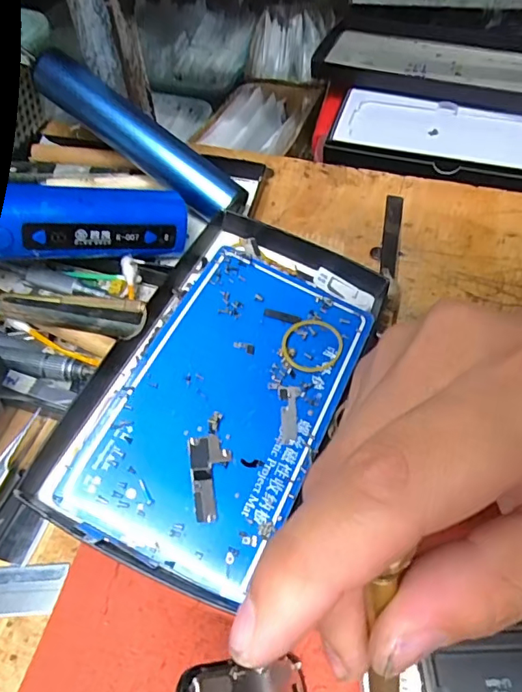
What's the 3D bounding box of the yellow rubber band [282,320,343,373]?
[{"bbox_3d":[0.025,0.000,0.243,0.030,0.004,0.029,14,63,-6],"label":"yellow rubber band"}]

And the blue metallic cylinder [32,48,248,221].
[{"bbox_3d":[-0.076,-0.131,0.312,0.151,0.020,0.024,36,56,1],"label":"blue metallic cylinder"}]

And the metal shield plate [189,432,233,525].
[{"bbox_3d":[-0.020,0.055,0.209,0.017,0.004,0.034,-2,68,-22],"label":"metal shield plate"}]

